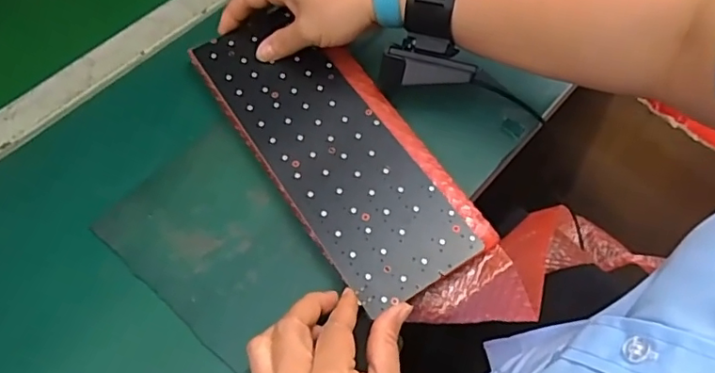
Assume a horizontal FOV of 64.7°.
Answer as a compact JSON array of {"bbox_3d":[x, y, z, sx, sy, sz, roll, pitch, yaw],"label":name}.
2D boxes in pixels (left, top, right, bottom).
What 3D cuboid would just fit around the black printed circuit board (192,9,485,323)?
[{"bbox_3d":[-0.027,-0.037,0.436,0.093,0.010,0.274,-31,64,-17],"label":"black printed circuit board"}]

